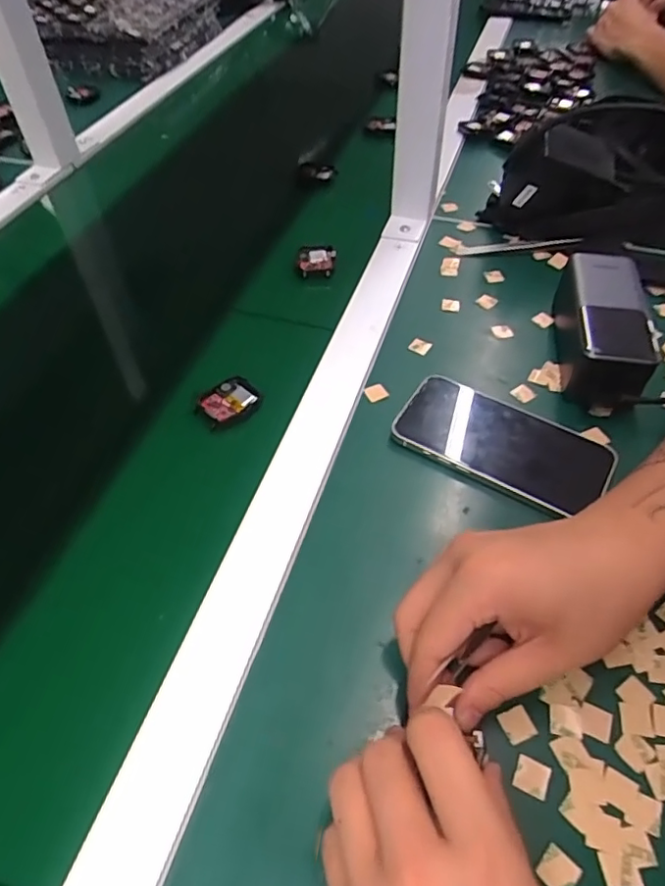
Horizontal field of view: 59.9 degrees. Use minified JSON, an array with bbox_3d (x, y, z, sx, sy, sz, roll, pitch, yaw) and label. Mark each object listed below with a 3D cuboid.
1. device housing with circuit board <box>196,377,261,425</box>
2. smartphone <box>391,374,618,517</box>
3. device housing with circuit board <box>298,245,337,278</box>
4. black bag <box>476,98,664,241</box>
[{"bbox_3d":[-0.080,-0.032,0.443,0.035,0.010,0.041,36,58,26],"label":"device housing with circuit board"},{"bbox_3d":[0.121,-0.002,0.408,0.144,0.010,0.074,24,53,19],"label":"smartphone"},{"bbox_3d":[-0.015,-0.177,0.562,0.037,0.010,0.042,-2,49,-3],"label":"device housing with circuit board"},{"bbox_3d":[0.287,-0.273,0.567,0.244,0.083,0.116,-8,50,-7],"label":"black bag"}]

